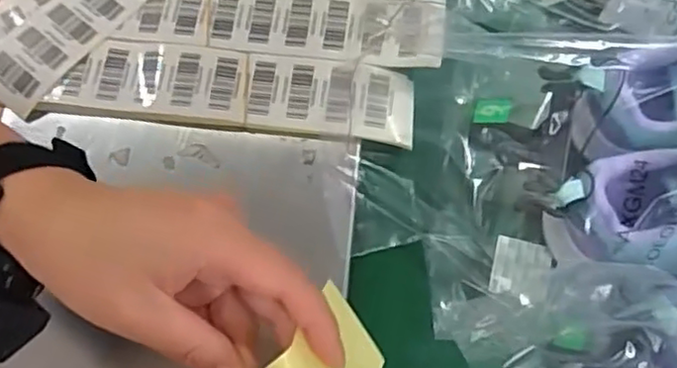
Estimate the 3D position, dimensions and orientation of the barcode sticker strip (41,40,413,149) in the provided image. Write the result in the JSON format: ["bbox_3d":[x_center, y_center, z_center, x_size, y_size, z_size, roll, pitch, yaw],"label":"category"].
[{"bbox_3d":[-0.068,-0.064,0.441,0.231,0.010,0.053,6,71,5],"label":"barcode sticker strip"}]

